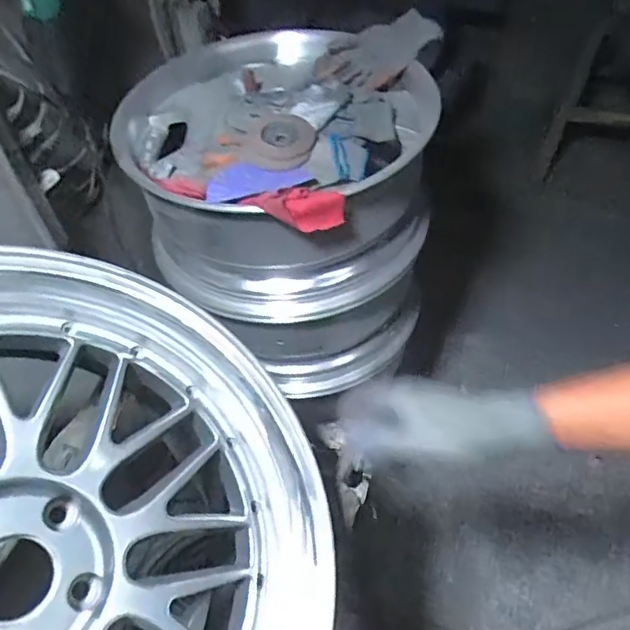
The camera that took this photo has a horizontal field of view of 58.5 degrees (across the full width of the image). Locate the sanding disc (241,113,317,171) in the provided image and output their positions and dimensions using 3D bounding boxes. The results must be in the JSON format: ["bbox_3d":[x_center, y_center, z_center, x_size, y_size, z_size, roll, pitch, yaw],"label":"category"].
[{"bbox_3d":[-0.052,-0.252,0.809,0.102,0.021,0.125,-4,51,2],"label":"sanding disc"}]

